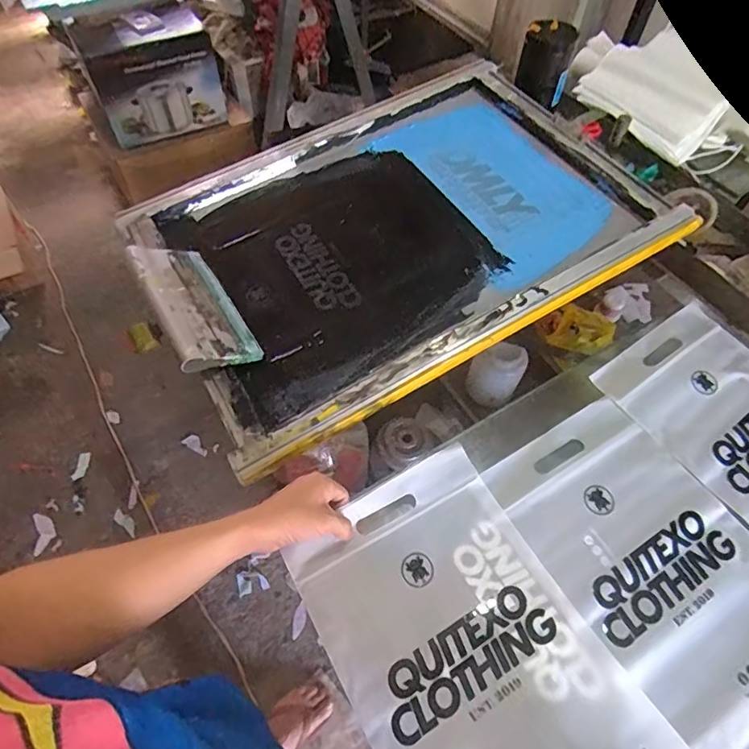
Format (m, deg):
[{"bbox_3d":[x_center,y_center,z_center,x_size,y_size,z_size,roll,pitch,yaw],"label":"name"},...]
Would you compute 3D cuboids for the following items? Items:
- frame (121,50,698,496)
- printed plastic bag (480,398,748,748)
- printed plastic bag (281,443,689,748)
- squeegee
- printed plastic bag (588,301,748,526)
[{"bbox_3d":[0.028,-0.230,0.808,0.712,0.043,0.526,-29,63,-12],"label":"frame"},{"bbox_3d":[0.321,0.210,0.580,0.229,0.007,0.360,-28,62,-16],"label":"printed plastic bag"},{"bbox_3d":[0.090,0.274,0.517,0.245,0.039,0.353,-26,60,-16],"label":"printed plastic bag"},{"bbox_3d":[-0.252,-0.088,0.711,0.120,0.030,0.205,-5,51,-45],"label":"squeegee"},{"bbox_3d":[0.501,0.072,0.667,0.240,0.010,0.360,-30,62,-18],"label":"printed plastic bag"}]

